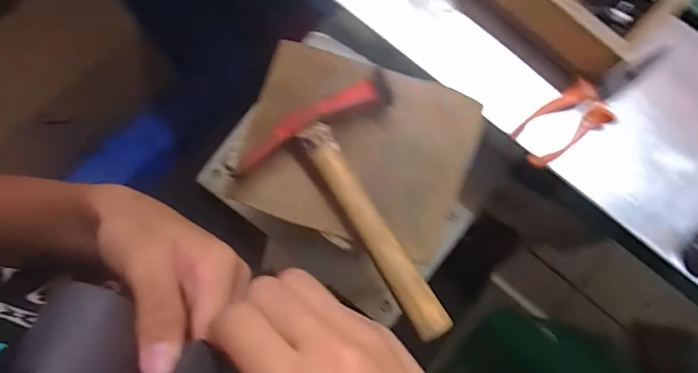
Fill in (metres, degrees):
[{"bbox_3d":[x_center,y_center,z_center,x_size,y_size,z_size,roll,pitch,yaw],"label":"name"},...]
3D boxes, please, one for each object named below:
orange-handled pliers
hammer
[{"bbox_3d":[0.227,-0.082,0.433,0.141,0.022,0.048,-37,82,0],"label":"orange-handled pliers"},{"bbox_3d":[0.008,0.030,0.377,0.135,0.028,0.202,-26,80,-4],"label":"hammer"}]

